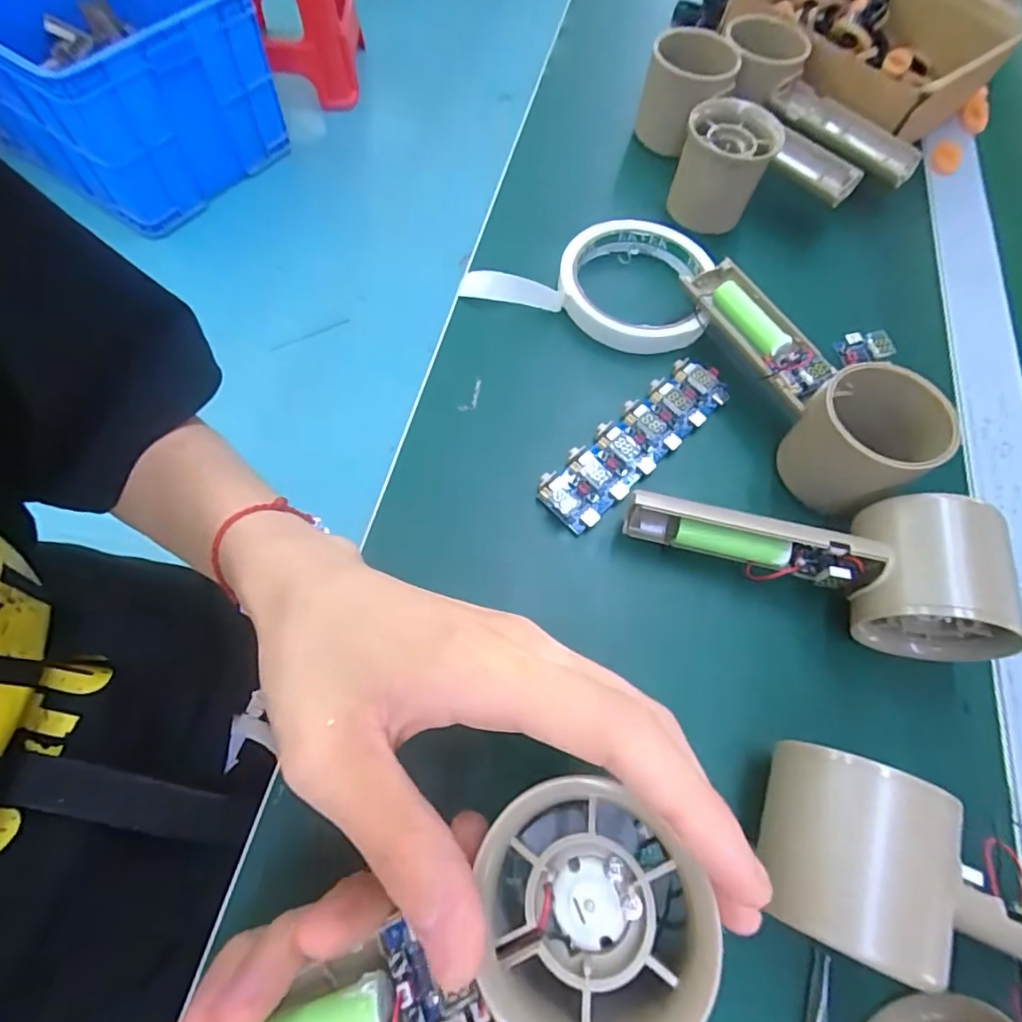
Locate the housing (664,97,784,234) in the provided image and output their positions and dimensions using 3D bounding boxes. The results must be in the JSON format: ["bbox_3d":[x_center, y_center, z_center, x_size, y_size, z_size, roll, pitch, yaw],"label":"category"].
[{"bbox_3d":[0.133,-0.217,0.341,0.053,0.061,0.054,31,68,9],"label":"housing"}]

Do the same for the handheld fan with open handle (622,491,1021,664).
[{"bbox_3d":[0.133,0.016,0.231,0.156,0.052,0.055,15,67,2],"label":"handheld fan with open handle"}]

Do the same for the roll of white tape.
[{"bbox_3d":[0.051,-0.145,0.318,0.138,0.015,0.085,20,67,4],"label":"roll of white tape"}]

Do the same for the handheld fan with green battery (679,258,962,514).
[{"bbox_3d":[0.148,-0.075,0.273,0.051,0.047,0.155,-20,70,-12],"label":"handheld fan with green battery"}]

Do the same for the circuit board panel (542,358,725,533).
[{"bbox_3d":[0.066,-0.037,0.279,0.119,0.017,0.034,-41,75,-19],"label":"circuit board panel"}]

